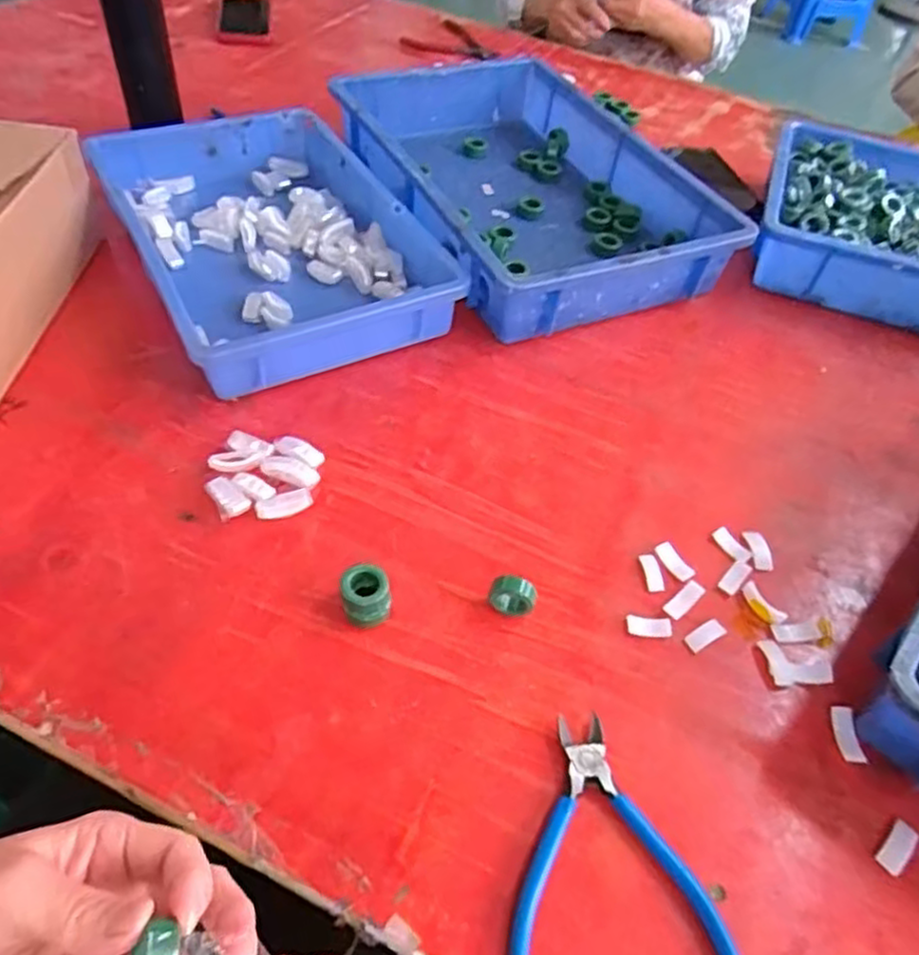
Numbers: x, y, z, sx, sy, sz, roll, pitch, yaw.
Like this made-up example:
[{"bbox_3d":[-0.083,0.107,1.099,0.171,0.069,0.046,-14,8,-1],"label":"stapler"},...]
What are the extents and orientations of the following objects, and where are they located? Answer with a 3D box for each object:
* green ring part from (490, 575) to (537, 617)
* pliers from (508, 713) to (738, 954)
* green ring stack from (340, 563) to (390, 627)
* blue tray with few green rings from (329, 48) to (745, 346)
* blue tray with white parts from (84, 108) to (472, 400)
[{"bbox_3d":[0.035,0.079,0.472,0.030,0.030,0.015,8,49,0],"label":"green ring part"},{"bbox_3d":[0.078,0.201,0.386,0.117,0.011,0.138,0,50,-7],"label":"pliers"},{"bbox_3d":[-0.061,0.078,0.464,0.030,0.028,0.031,-3,50,-9],"label":"green ring stack"},{"bbox_3d":[0.067,-0.328,0.790,0.289,0.078,0.431,-19,54,-21],"label":"blue tray with few green rings"},{"bbox_3d":[-0.180,-0.235,0.690,0.250,0.064,0.362,-22,56,-23],"label":"blue tray with white parts"}]

